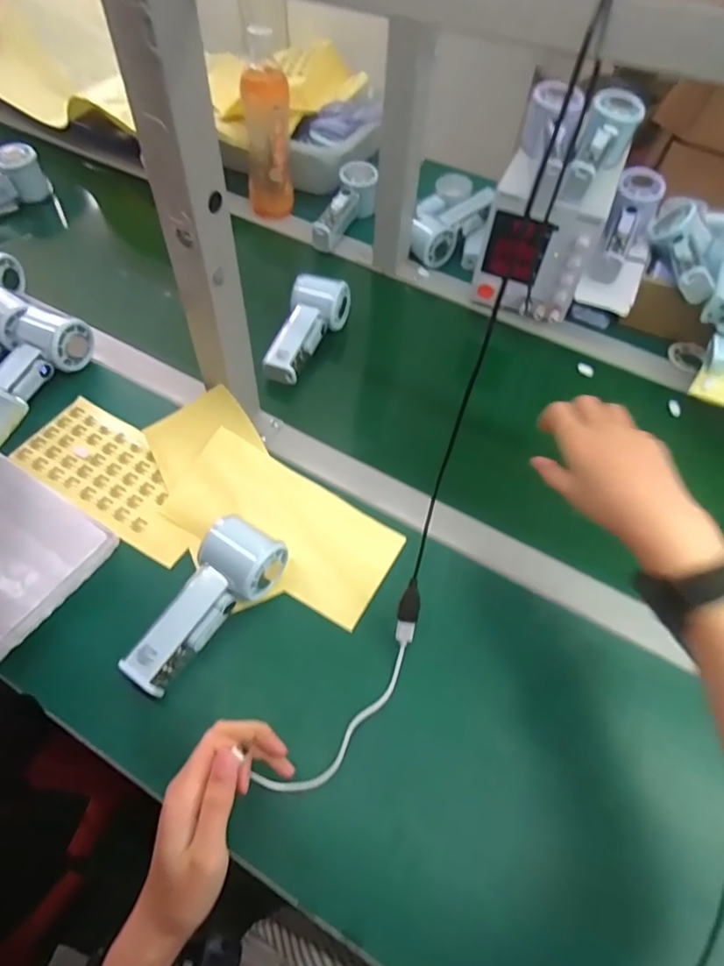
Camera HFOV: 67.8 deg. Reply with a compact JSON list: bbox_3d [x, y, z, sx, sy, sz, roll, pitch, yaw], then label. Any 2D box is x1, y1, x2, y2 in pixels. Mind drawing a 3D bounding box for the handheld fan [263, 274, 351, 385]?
[{"bbox_3d":[-0.074,-0.183,0.648,0.061,0.047,0.150,22,68,12],"label":"handheld fan"}]

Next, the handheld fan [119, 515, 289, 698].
[{"bbox_3d":[-0.131,0.100,0.450,0.060,0.056,0.150,32,74,18],"label":"handheld fan"}]

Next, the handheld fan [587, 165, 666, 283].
[{"bbox_3d":[0.329,-0.319,0.679,0.055,0.064,0.157,25,78,13],"label":"handheld fan"}]

